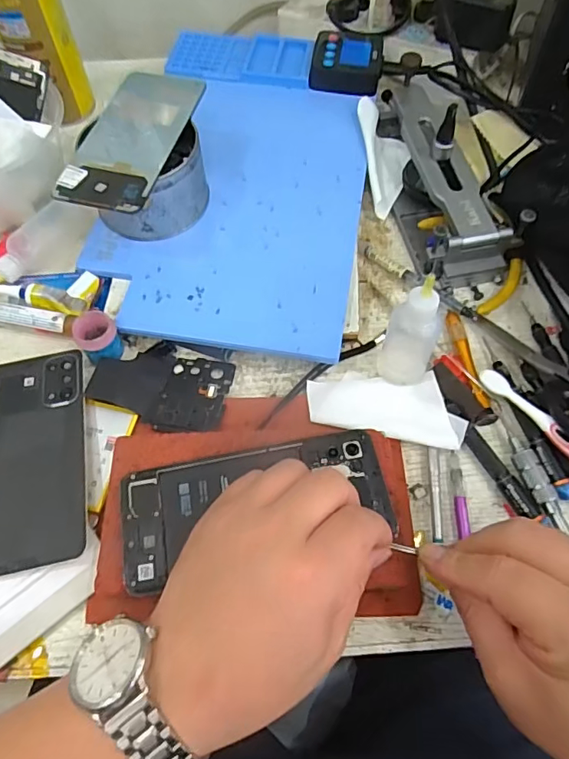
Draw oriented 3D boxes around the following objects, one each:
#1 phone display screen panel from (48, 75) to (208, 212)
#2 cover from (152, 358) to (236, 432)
[{"bbox_3d":[-0.115,-0.190,0.401,0.069,0.007,0.155,13,62,7],"label":"phone display screen panel"},{"bbox_3d":[-0.066,0.011,0.383,0.048,0.004,0.064,7,53,5],"label":"cover"}]

